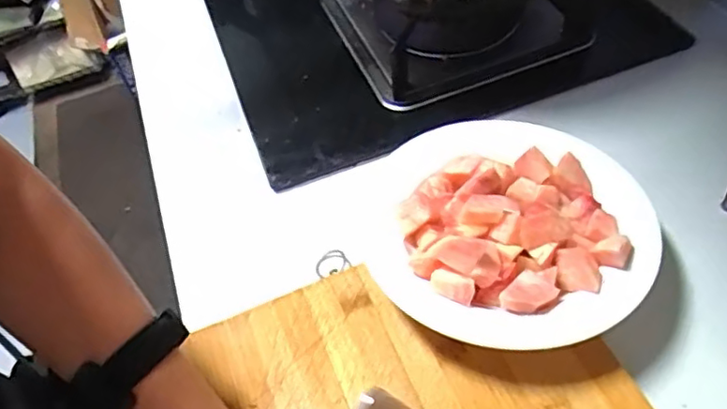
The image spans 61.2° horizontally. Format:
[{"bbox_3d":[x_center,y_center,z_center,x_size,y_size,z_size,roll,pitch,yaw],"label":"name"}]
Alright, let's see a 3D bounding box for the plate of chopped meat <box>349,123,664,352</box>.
[{"bbox_3d":[0.110,0.014,0.459,0.201,0.065,0.198,-3,51,4],"label":"plate of chopped meat"}]

